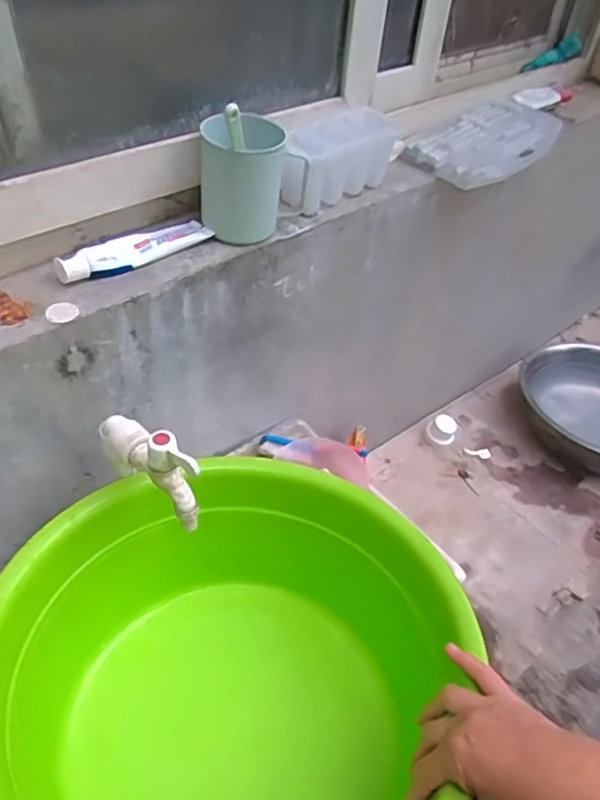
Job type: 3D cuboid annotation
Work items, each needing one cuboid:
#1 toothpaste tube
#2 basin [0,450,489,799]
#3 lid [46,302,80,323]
[{"bbox_3d":[-0.164,-0.151,0.632,0.163,0.022,0.031,-31,56,-33],"label":"toothpaste tube"},{"bbox_3d":[-0.067,0.250,0.571,0.383,0.184,0.398,4,44,-4],"label":"basin"},{"bbox_3d":[-0.213,-0.079,0.568,0.027,0.005,0.025,4,44,-4],"label":"lid"}]

